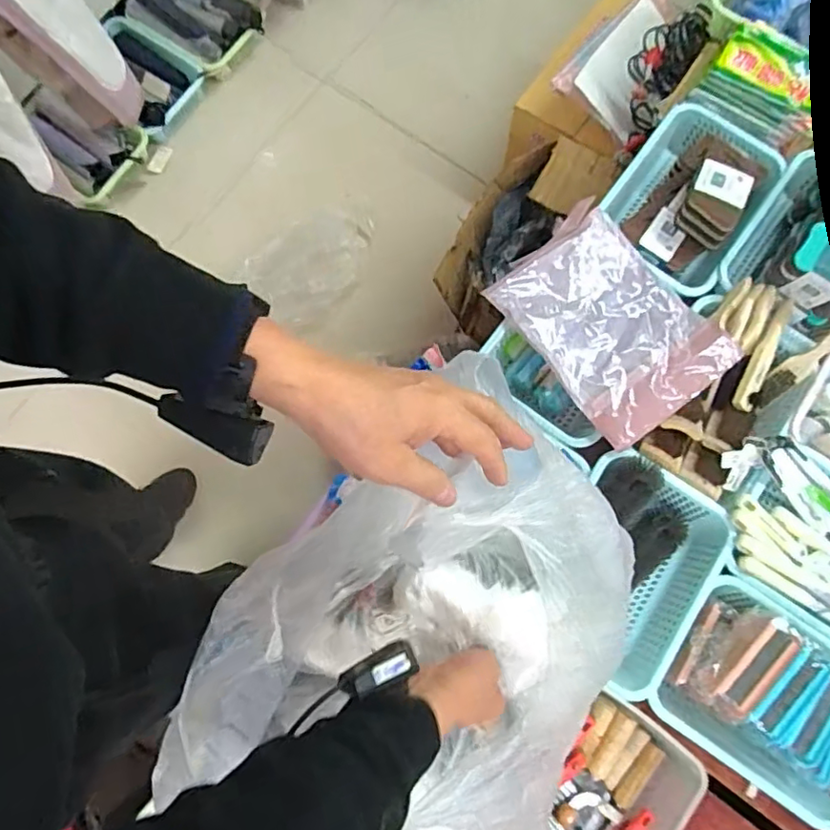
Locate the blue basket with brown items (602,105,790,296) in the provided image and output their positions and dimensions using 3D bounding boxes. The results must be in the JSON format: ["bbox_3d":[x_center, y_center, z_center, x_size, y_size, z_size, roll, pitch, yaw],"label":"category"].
[{"bbox_3d":[0.467,-0.374,0.991,0.226,0.144,0.318,35,80,7],"label":"blue basket with brown items"}]

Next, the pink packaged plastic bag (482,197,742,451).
[{"bbox_3d":[0.303,-0.150,0.936,0.248,0.037,0.342,-37,80,-7],"label":"pink packaged plastic bag"}]

